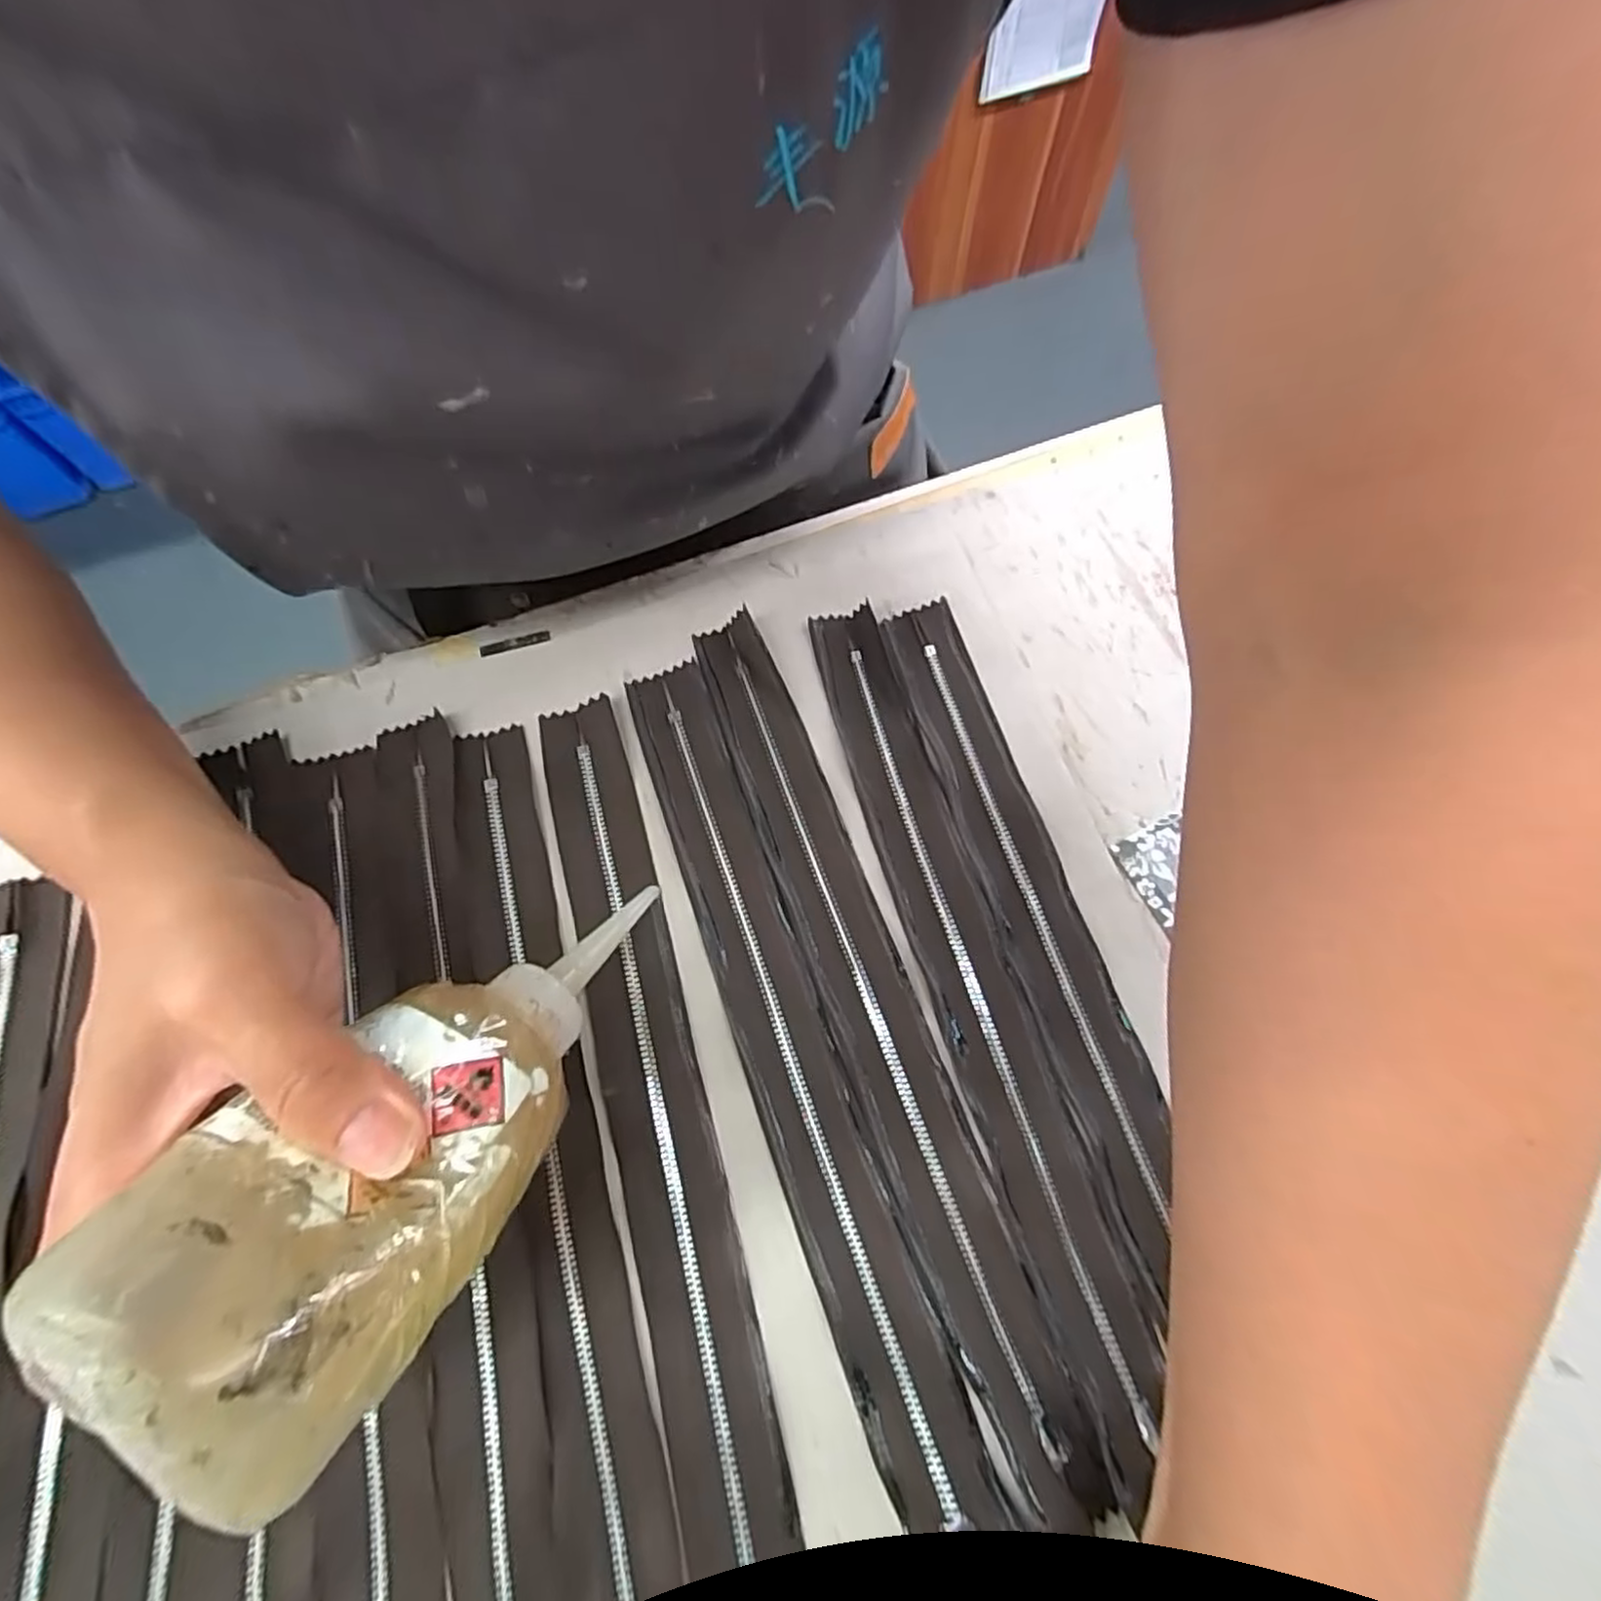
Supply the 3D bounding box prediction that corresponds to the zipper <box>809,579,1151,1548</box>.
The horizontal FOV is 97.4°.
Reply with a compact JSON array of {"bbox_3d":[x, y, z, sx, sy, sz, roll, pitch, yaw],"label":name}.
[{"bbox_3d":[0.058,0.056,0.254,0.029,0.010,0.296,-14,70,-8],"label":"zipper"}]

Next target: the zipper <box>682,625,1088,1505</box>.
[{"bbox_3d":[0.022,0.060,0.251,0.035,0.011,0.301,-19,70,-9],"label":"zipper"}]

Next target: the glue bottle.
[{"bbox_3d":[-0.090,0.074,0.182,0.064,0.032,0.154,25,31,8],"label":"glue bottle"}]

